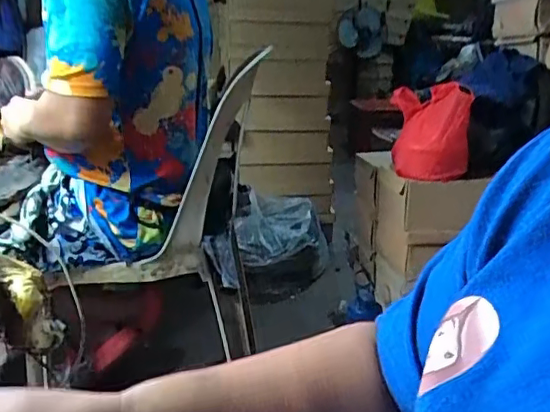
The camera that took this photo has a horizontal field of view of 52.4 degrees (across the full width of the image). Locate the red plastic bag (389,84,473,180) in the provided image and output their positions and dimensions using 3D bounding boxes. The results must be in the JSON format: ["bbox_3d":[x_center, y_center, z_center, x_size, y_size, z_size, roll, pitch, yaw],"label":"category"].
[{"bbox_3d":[0.309,-0.150,1.108,0.148,0.175,0.141,6,19,13],"label":"red plastic bag"}]

